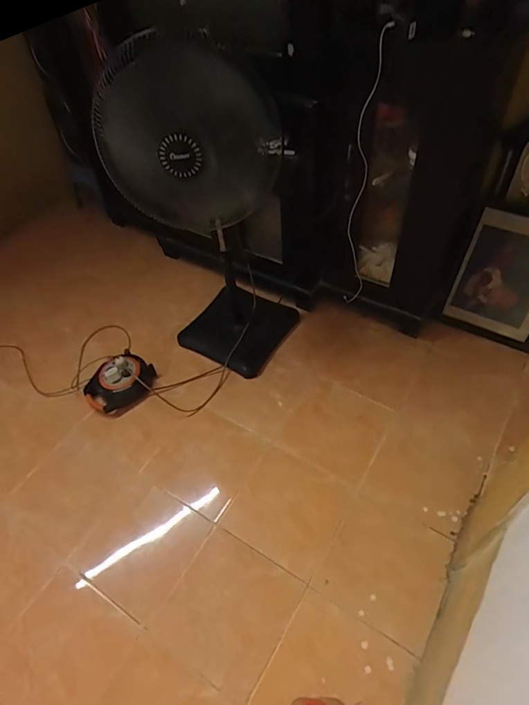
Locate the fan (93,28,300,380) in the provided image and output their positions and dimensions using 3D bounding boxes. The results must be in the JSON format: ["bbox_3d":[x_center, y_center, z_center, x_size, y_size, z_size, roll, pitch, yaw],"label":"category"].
[{"bbox_3d":[-0.134,-0.321,1.330,0.380,0.903,0.377,11,54,13],"label":"fan"}]

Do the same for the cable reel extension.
[{"bbox_3d":[-0.497,0.109,1.547,0.185,0.092,0.234,36,63,28],"label":"cable reel extension"}]

